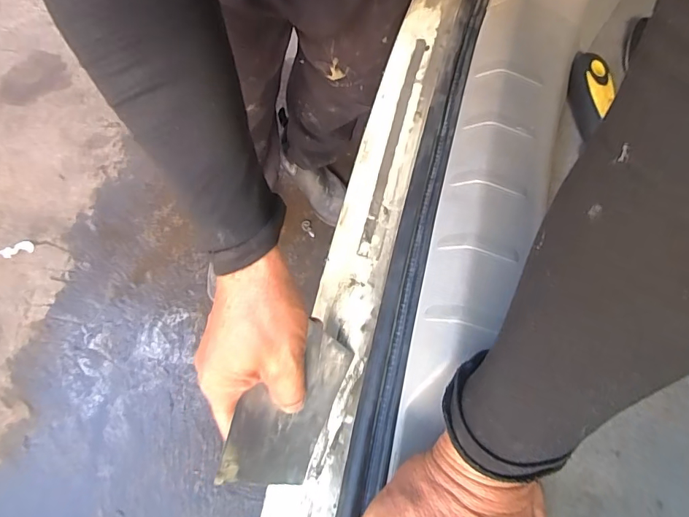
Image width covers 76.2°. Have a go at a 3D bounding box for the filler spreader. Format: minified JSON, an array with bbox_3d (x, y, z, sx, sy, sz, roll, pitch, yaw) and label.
[{"bbox_3d":[-0.038,0.101,0.311,0.011,0.088,0.111,1,62,38],"label":"filler spreader"}]

